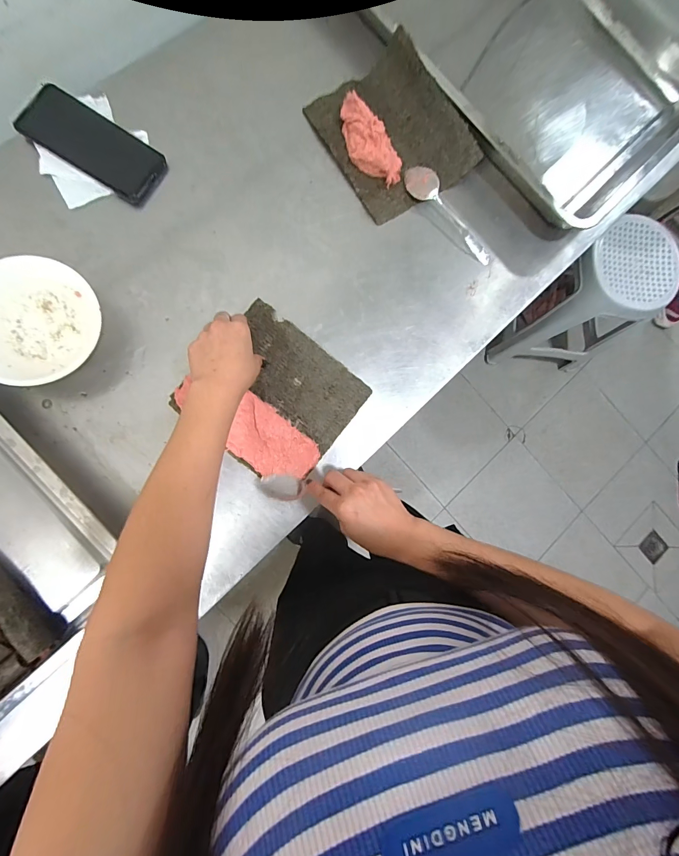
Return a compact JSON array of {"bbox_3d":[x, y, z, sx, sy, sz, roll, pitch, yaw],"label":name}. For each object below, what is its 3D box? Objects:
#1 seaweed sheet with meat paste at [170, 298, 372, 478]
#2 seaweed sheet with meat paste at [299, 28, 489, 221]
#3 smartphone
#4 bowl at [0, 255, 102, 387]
[{"bbox_3d":[-0.083,-0.041,0.467,0.189,0.015,0.176,39,82,-4],"label":"seaweed sheet with meat paste"},{"bbox_3d":[0.076,-0.421,0.507,0.176,0.041,0.197,-34,92,-9],"label":"seaweed sheet with meat paste"},{"bbox_3d":[-0.313,-0.362,0.460,0.163,0.013,0.076,30,83,-6],"label":"smartphone"},{"bbox_3d":[-0.352,-0.119,0.423,0.141,0.048,0.147,0,87,-8],"label":"bowl"}]

